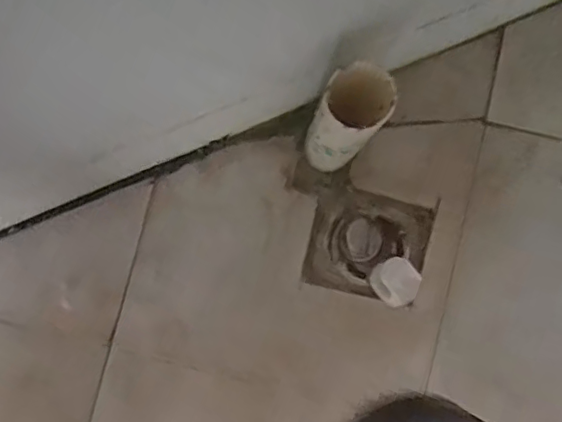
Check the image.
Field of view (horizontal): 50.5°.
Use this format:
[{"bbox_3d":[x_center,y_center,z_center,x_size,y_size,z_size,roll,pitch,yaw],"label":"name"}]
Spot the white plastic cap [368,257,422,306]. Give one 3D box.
[{"bbox_3d":[0.110,0.069,0.571,0.043,0.028,0.043,0,71,1],"label":"white plastic cap"}]

